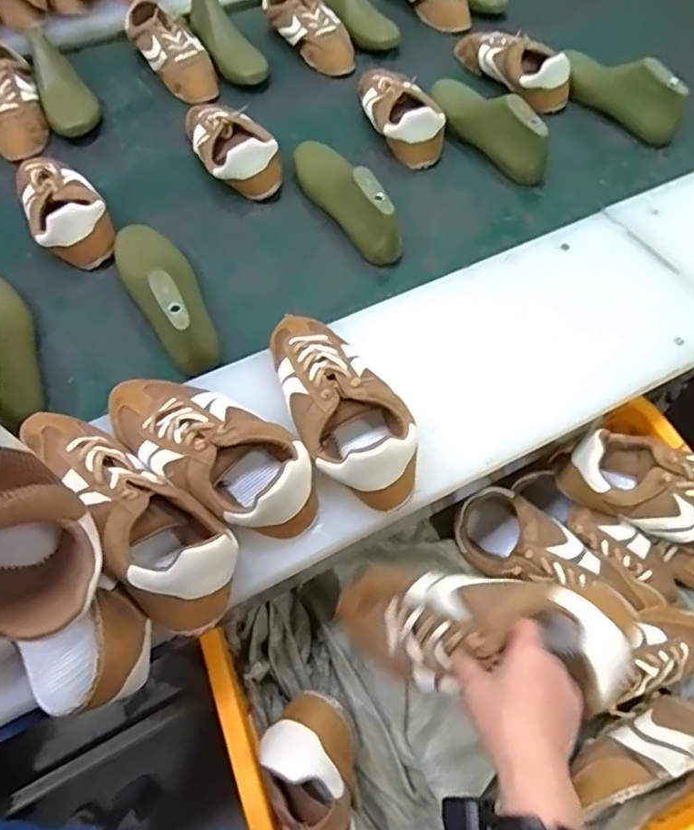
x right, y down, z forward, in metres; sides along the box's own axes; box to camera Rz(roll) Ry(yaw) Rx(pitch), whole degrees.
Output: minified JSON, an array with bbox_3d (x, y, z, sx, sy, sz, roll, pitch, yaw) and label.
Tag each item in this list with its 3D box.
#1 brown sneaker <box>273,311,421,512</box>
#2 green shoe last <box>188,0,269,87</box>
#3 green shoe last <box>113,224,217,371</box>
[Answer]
[{"bbox_3d":[-0.012,-0.022,0.576,0.104,0.075,0.247,-27,63,-14],"label":"brown sneaker"},{"bbox_3d":[-0.225,-0.694,1.050,0.086,0.083,0.250,-23,62,-12],"label":"green shoe last"},{"bbox_3d":[-0.230,-0.164,0.721,0.076,0.097,0.274,-30,64,-16],"label":"green shoe last"}]

